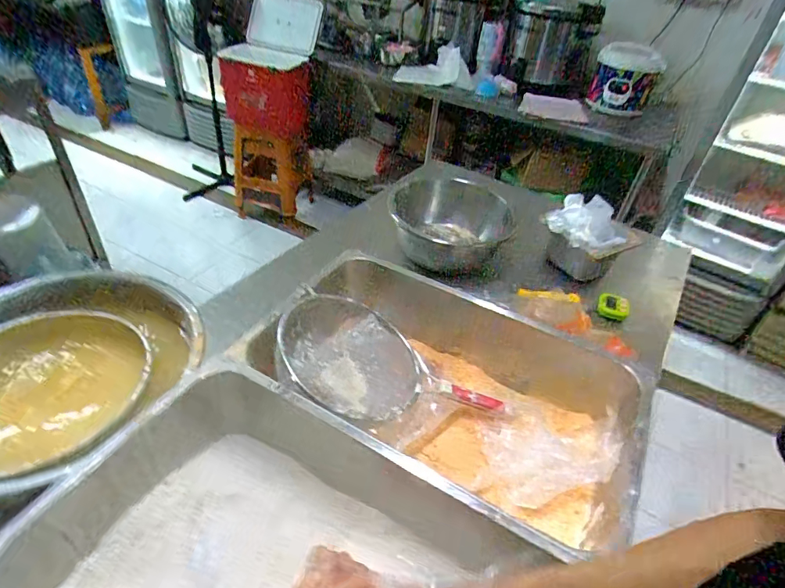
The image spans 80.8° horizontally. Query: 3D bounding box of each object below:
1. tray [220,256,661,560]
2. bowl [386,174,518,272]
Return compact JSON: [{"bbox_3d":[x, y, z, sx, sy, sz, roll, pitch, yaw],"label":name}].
[{"bbox_3d":[0.075,0.147,0.703,0.532,0.147,0.320,19,42,15],"label":"tray"},{"bbox_3d":[0.149,-0.169,1.134,0.308,0.121,0.302,0,41,-7],"label":"bowl"}]

